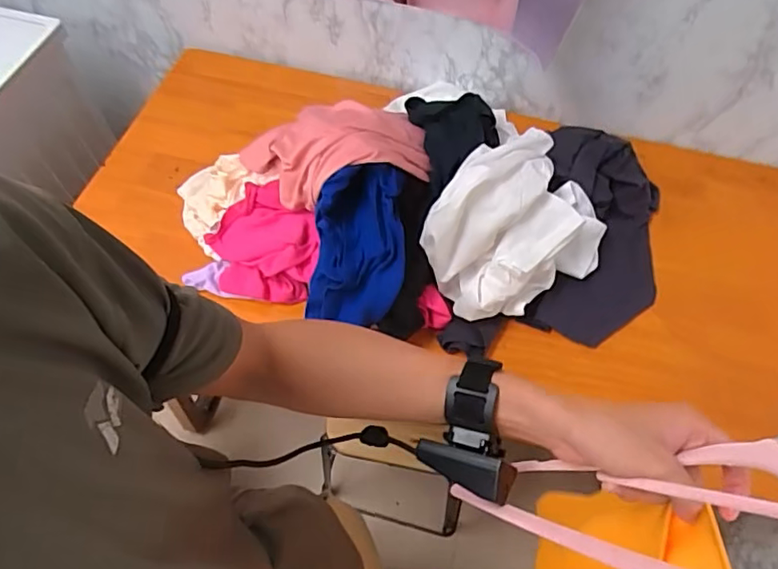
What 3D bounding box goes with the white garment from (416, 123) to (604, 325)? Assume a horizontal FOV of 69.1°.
[{"bbox_3d":[0.176,-0.086,0.778,0.252,0.154,0.172,-31,65,-17],"label":"white garment"}]

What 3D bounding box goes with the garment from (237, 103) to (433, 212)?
[{"bbox_3d":[-0.073,-0.203,0.809,0.231,0.108,0.192,-27,63,-14],"label":"garment"}]

